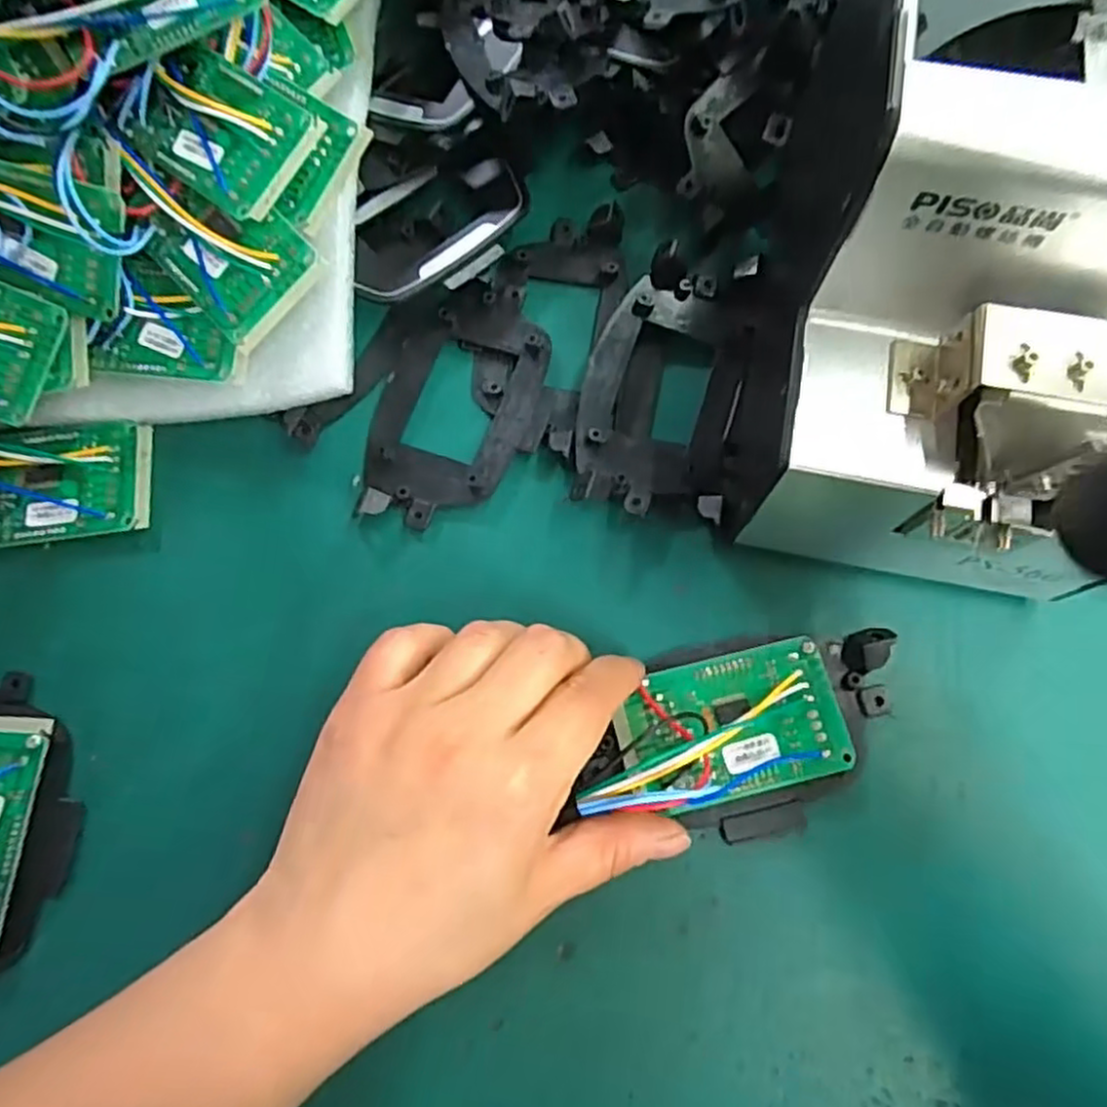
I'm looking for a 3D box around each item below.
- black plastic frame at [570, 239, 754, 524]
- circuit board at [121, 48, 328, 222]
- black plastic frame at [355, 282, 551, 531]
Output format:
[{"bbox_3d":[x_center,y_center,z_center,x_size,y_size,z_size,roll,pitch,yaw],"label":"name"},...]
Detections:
[{"bbox_3d":[0.047,-0.070,0.302,0.066,0.017,0.115,10,75,3],"label":"black plastic frame"},{"bbox_3d":[-0.129,-0.165,0.283,0.067,0.007,0.048,36,91,6],"label":"circuit board"},{"bbox_3d":[-0.042,-0.064,0.306,0.063,0.009,0.113,17,75,5],"label":"black plastic frame"}]

